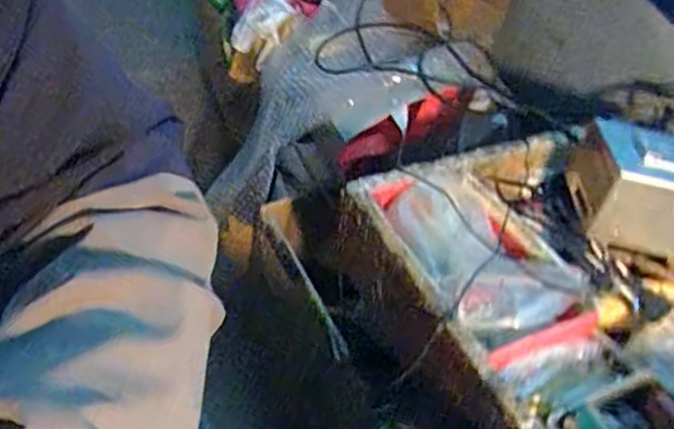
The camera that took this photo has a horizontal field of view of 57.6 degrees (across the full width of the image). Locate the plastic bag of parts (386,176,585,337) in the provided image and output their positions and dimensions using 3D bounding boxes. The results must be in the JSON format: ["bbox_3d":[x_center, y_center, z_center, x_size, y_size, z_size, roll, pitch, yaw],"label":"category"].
[{"bbox_3d":[0.117,0.033,0.549,0.104,0.030,0.181,-22,52,-24],"label":"plastic bag of parts"}]

